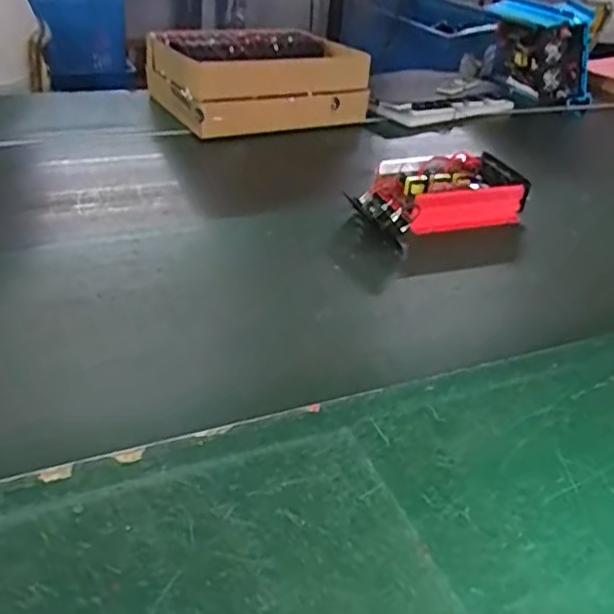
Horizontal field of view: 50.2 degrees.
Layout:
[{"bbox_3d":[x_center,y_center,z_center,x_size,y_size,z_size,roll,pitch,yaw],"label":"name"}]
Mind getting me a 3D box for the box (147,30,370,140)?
[{"bbox_3d":[-0.097,-0.451,1.331,0.415,0.171,0.202,-16,40,-30],"label":"box"}]

